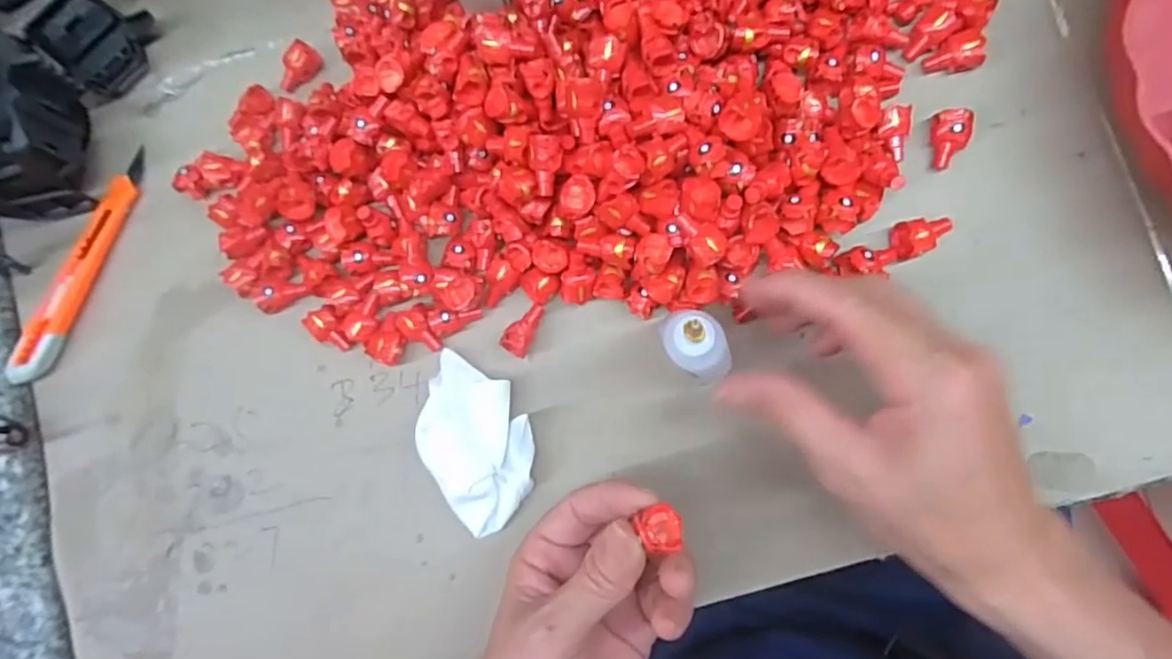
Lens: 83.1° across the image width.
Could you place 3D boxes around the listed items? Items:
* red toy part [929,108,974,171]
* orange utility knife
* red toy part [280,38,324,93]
[{"bbox_3d":[0.165,-0.086,0.300,0.016,0.014,0.024,-4,85,6],"label":"red toy part"},{"bbox_3d":[-0.270,-0.032,0.350,0.017,0.012,0.133,27,89,8],"label":"orange utility knife"},{"bbox_3d":[-0.152,-0.138,0.349,0.014,0.013,0.026,35,90,8],"label":"red toy part"}]

